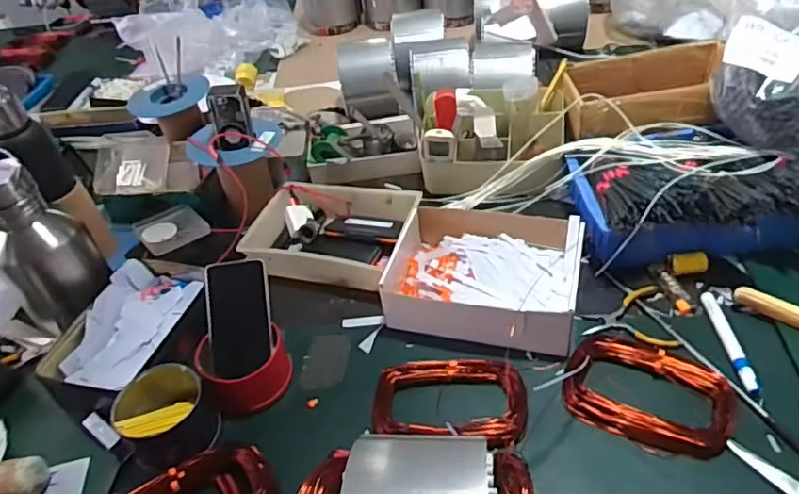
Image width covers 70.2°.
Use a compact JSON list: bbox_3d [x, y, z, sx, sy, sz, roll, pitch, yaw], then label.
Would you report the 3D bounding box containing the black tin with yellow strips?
[{"bbox_3d":[-0.271,0.198,0.661,0.098,0.067,0.105,-5,42,5],"label":"black tin with yellow strips"}]

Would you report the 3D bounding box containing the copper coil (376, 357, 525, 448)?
[{"bbox_3d":[0.058,0.171,0.660,0.174,0.032,0.108,2,43,13],"label":"copper coil"}]

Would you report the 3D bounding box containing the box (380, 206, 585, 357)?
[{"bbox_3d":[0.115,0.030,0.779,0.256,0.063,0.220,7,45,18],"label":"box"}]

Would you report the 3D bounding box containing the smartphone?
[{"bbox_3d":[-0.201,0.087,0.707,0.080,0.013,0.142,-10,74,4],"label":"smartphone"}]

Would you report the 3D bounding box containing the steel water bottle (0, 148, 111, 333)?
[{"bbox_3d":[-0.505,-0.007,0.798,0.120,0.237,0.129,-33,47,-24],"label":"steel water bottle"}]

